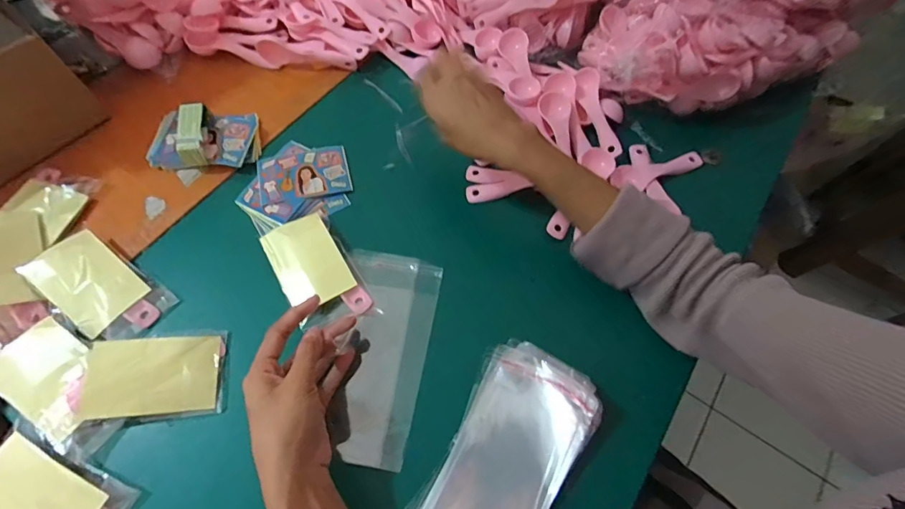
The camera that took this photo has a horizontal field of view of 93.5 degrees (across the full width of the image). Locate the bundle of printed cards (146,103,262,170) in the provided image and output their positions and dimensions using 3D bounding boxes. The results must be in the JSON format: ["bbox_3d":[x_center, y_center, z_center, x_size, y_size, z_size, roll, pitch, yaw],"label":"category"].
[{"bbox_3d":[-0.266,-0.124,0.449,0.108,0.038,0.075,-6,64,-7],"label":"bundle of printed cards"}]

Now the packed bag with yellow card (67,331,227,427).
[{"bbox_3d":[-0.248,0.099,0.347,0.107,0.014,0.070,-6,64,-6],"label":"packed bag with yellow card"}]

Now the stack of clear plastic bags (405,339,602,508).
[{"bbox_3d":[0.034,0.163,0.319,0.090,0.021,0.196,29,71,17],"label":"stack of clear plastic bags"}]

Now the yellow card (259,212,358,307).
[{"bbox_3d":[-0.136,0.006,0.398,0.059,0.004,0.089,-31,71,-10],"label":"yellow card"}]

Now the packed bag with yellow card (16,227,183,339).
[{"bbox_3d":[-0.319,0.029,0.383,0.116,0.017,0.066,34,66,13],"label":"packed bag with yellow card"}]

